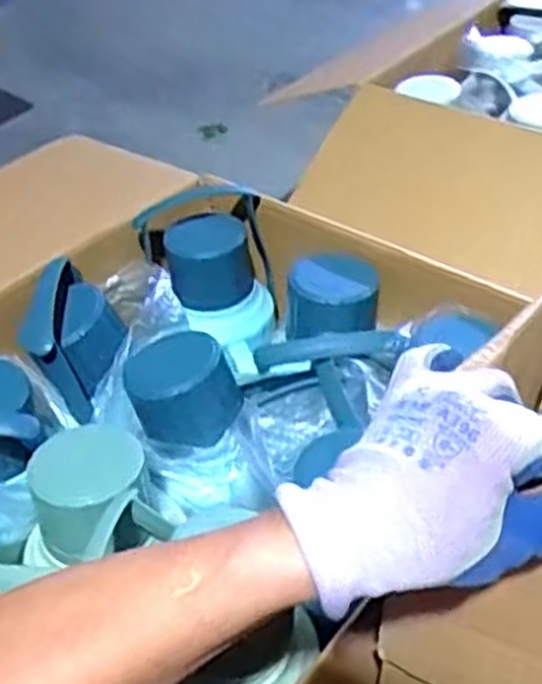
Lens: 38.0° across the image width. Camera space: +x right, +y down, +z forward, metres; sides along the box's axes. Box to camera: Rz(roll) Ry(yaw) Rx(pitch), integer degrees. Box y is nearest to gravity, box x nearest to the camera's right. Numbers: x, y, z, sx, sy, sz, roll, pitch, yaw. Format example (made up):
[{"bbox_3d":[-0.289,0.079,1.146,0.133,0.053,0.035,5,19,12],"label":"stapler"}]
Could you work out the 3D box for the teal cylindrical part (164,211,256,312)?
[{"bbox_3d":[-0.073,-0.095,0.970,0.102,0.084,0.107,-3,40,2],"label":"teal cylindrical part"}]

